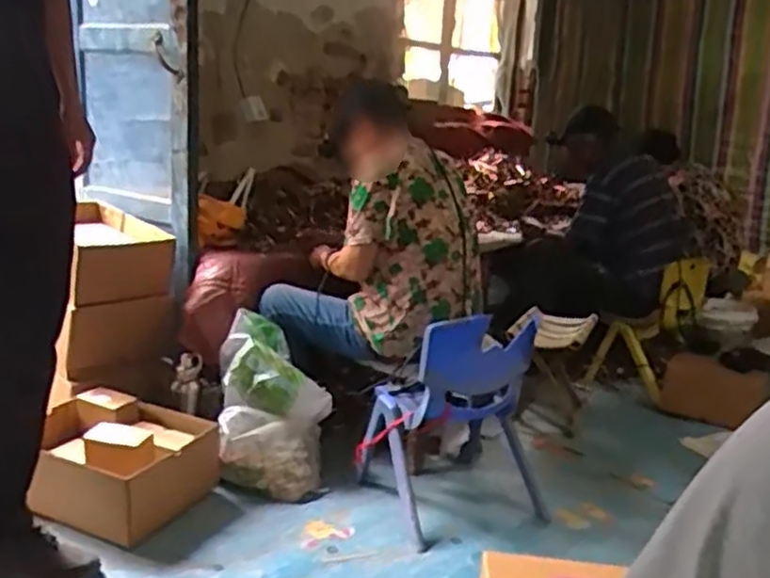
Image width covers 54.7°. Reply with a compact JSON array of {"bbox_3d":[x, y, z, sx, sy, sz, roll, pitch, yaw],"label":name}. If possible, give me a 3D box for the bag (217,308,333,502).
[{"bbox_3d":[-0.268,0.289,1.834,0.266,0.365,0.292,1,14,-9],"label":"bag"}]

